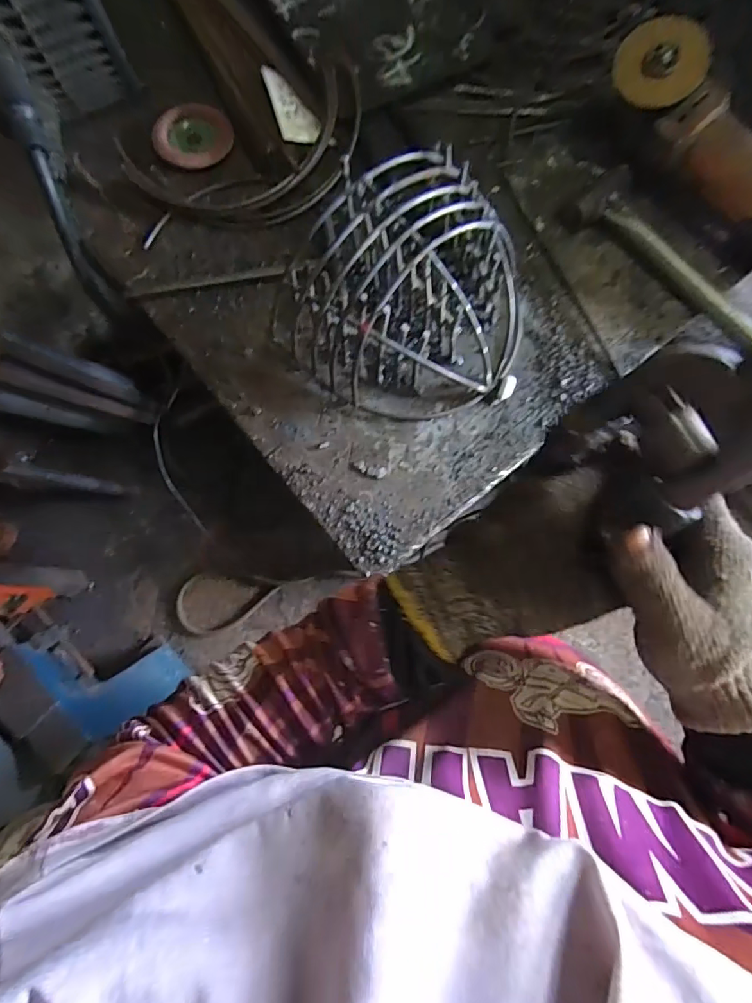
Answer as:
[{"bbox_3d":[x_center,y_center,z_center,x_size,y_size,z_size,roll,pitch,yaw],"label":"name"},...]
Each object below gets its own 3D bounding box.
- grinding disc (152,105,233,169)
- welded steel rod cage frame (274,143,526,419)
[{"bbox_3d":[-0.196,-0.393,0.530,0.080,0.009,0.075,0,80,0],"label":"grinding disc"},{"bbox_3d":[0.040,-0.185,0.438,0.193,0.112,0.209,34,82,6],"label":"welded steel rod cage frame"}]

